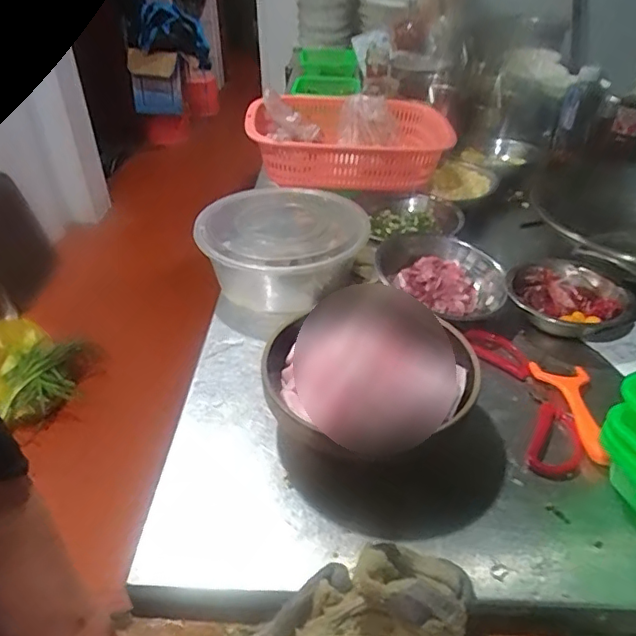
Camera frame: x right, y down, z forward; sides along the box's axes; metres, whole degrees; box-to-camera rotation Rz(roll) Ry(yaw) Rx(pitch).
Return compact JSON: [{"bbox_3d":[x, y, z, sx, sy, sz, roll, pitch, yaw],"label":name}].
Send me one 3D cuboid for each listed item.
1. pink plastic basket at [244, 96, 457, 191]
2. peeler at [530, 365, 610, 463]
[{"bbox_3d":[0.056,-0.320,0.974,0.339,0.121,0.230,-1,37,0],"label":"pink plastic basket"},{"bbox_3d":[0.278,0.099,0.618,0.063,0.022,0.133,2,37,3],"label":"peeler"}]

